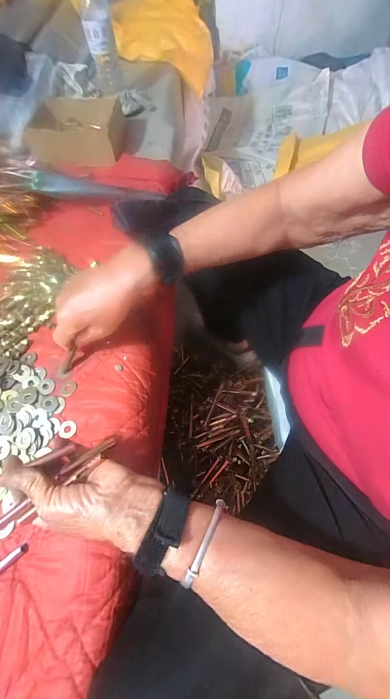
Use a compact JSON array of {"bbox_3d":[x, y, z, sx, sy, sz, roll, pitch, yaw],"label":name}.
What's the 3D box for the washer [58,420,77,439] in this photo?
[{"bbox_3d":[-0.158,0.099,0.370,0.021,0.004,0.023,-2,62,3],"label":"washer"}]

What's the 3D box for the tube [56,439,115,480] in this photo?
[{"bbox_3d":[-0.113,0.112,0.311,0.064,0.010,0.010,-28,66,-29],"label":"tube"}]

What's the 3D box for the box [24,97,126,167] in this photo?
[{"bbox_3d":[-0.254,-0.476,0.659,0.200,0.079,0.138,-2,61,5],"label":"box"}]

